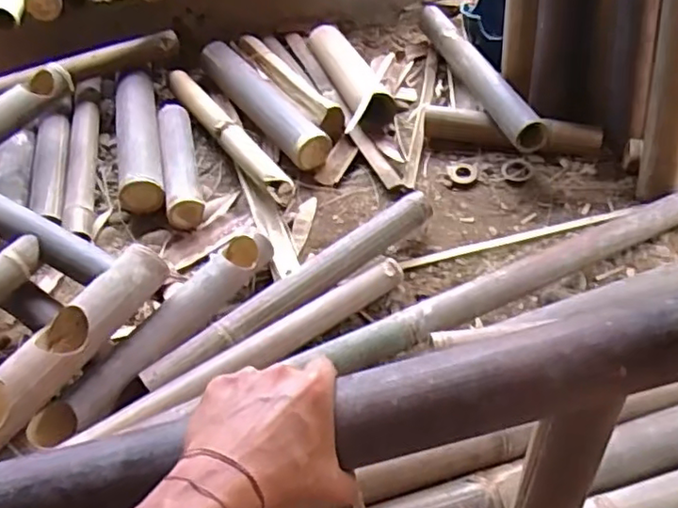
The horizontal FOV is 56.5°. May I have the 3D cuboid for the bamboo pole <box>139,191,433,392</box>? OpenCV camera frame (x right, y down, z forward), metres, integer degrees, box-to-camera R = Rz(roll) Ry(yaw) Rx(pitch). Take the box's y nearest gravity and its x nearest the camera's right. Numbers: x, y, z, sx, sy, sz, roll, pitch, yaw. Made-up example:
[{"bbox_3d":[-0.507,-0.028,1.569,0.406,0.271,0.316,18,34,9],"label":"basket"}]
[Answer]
[{"bbox_3d":[-0.064,0.044,0.996,0.542,0.046,0.066,-34,51,-23],"label":"bamboo pole"}]

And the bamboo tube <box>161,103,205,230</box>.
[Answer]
[{"bbox_3d":[-0.321,-0.185,1.277,0.070,0.070,0.349,-14,46,-6],"label":"bamboo tube"}]

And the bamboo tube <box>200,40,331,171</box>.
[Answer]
[{"bbox_3d":[-0.173,-0.331,1.374,0.085,0.080,0.464,-29,50,-19],"label":"bamboo tube"}]

